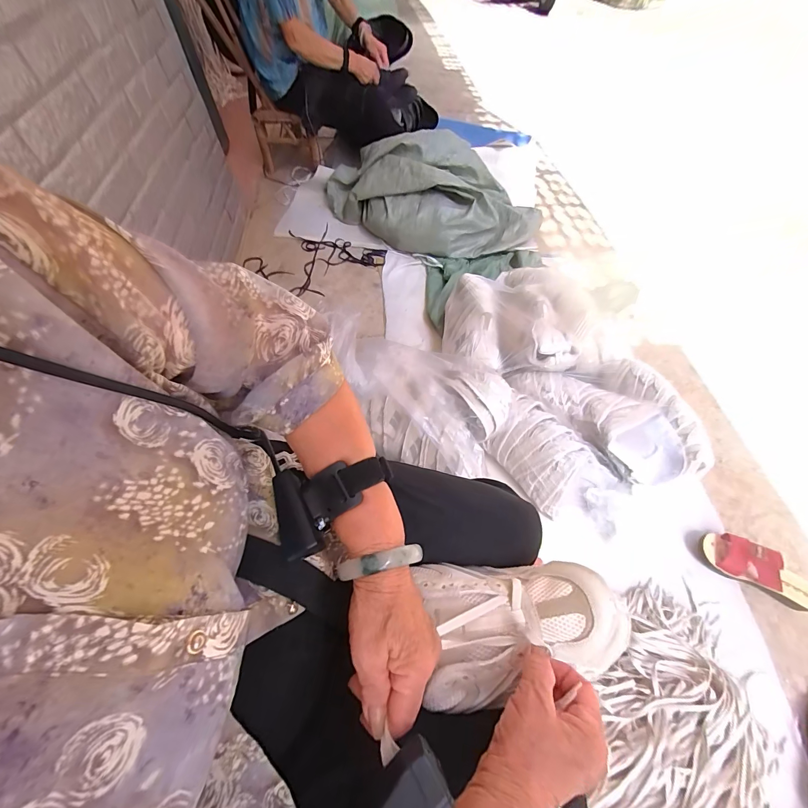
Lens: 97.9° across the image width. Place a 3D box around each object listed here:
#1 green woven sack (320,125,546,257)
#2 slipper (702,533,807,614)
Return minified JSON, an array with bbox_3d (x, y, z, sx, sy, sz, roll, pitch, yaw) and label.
[{"bbox_3d":[0.086,-0.802,1.334,0.837,0.227,0.436,19,61,13],"label":"green woven sack"},{"bbox_3d":[0.775,0.358,0.761,0.224,0.070,0.087,24,62,15],"label":"slipper"}]

